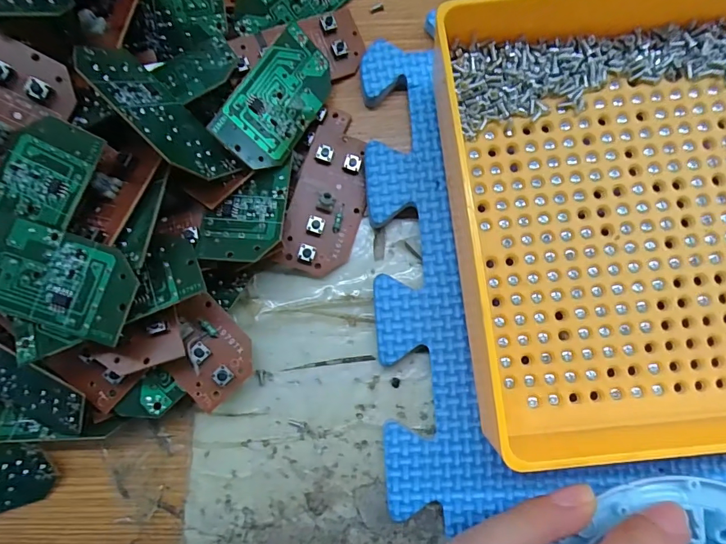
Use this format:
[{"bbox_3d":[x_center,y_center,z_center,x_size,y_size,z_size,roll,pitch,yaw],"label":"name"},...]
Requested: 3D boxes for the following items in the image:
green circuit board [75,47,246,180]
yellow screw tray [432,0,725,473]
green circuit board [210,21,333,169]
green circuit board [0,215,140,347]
[{"bbox_3d":[-0.072,-0.055,0.154,0.061,0.035,0.006,50,122,4],"label":"green circuit board"},{"bbox_3d":[0.158,-0.028,0.152,0.256,0.042,0.165,-6,81,3],"label":"yellow screw tray"},{"bbox_3d":[-0.032,-0.067,0.173,0.030,0.004,0.060,40,66,-32],"label":"green circuit board"},{"bbox_3d":[-0.102,0.001,0.141,0.062,0.010,0.029,17,83,6],"label":"green circuit board"}]

